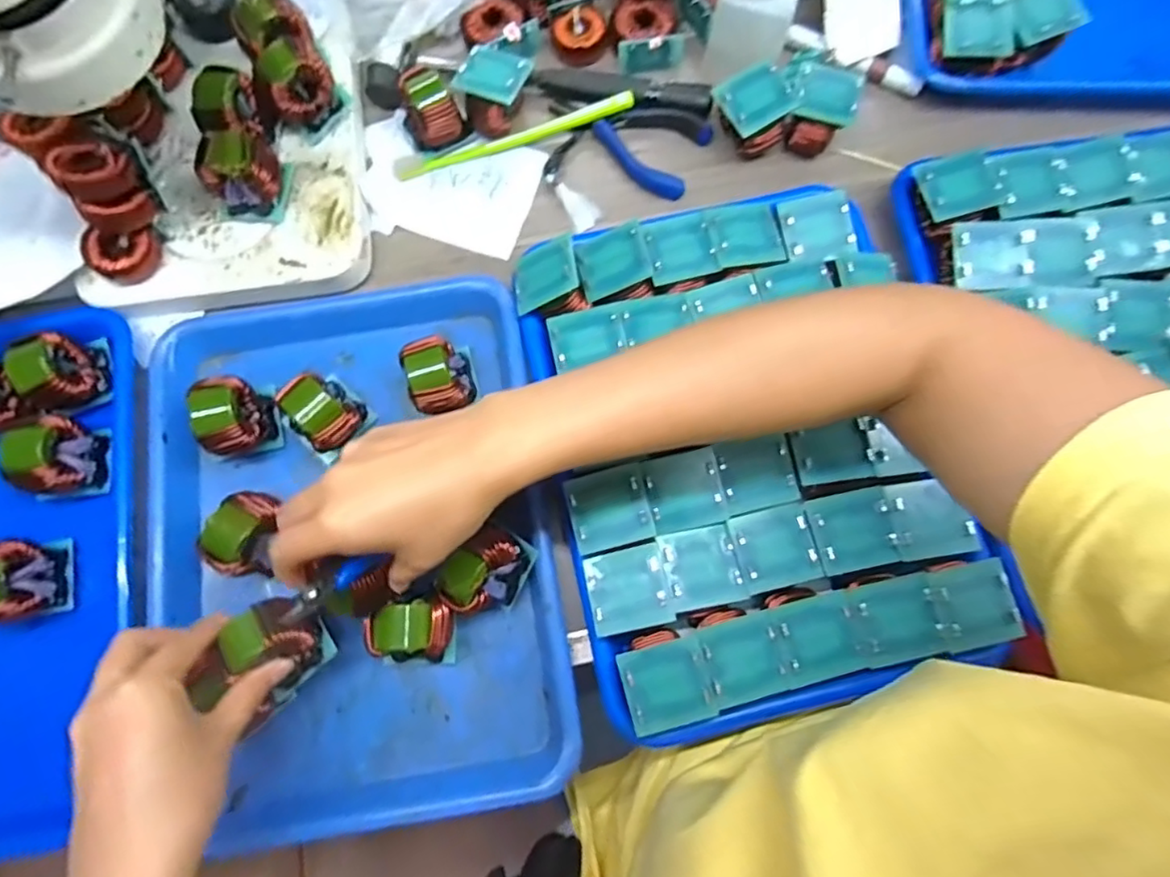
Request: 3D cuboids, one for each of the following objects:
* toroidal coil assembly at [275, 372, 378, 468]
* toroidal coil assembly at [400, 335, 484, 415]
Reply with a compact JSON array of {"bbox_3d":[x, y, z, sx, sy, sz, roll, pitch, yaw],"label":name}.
[{"bbox_3d":[-0.169,-0.016,0.396,0.041,0.056,0.054,-37,79,-8],"label":"toroidal coil assembly"},{"bbox_3d":[-0.094,-0.040,0.402,0.039,0.049,0.048,-15,77,-3],"label":"toroidal coil assembly"}]

